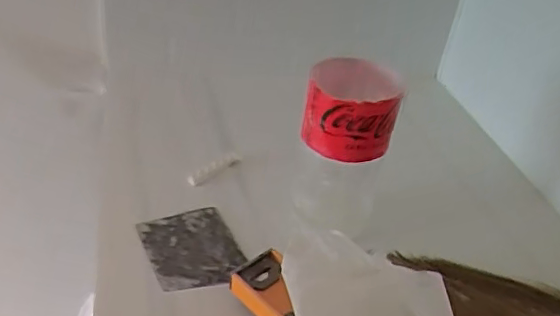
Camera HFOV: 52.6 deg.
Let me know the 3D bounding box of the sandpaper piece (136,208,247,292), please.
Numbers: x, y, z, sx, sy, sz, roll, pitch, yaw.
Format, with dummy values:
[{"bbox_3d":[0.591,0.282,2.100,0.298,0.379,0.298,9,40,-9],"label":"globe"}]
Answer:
[{"bbox_3d":[-0.094,0.099,0.625,0.095,0.008,0.112,-11,39,-27],"label":"sandpaper piece"}]

